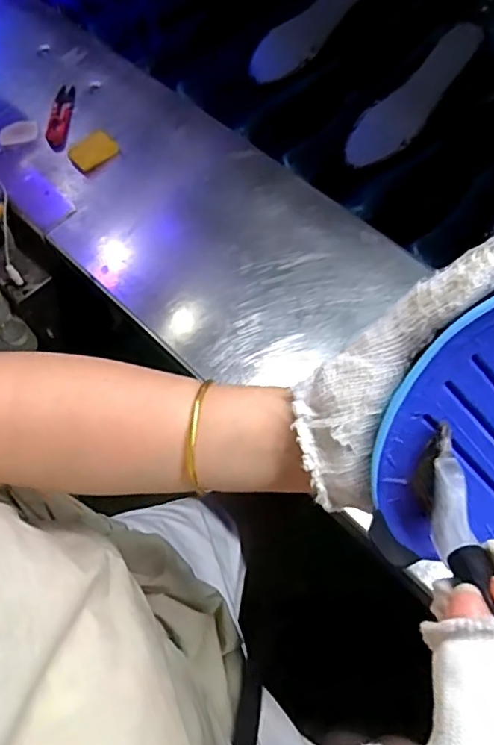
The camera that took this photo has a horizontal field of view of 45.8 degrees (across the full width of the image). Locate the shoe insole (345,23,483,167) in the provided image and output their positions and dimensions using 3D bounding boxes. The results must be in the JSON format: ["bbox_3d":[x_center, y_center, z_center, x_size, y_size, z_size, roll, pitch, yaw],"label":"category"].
[{"bbox_3d":[0.196,-0.322,0.684,0.198,0.015,0.057,-47,68,4],"label":"shoe insole"}]

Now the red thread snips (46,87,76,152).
[{"bbox_3d":[-0.223,-0.307,0.702,0.029,0.010,0.100,-1,62,3],"label":"red thread snips"}]

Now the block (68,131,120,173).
[{"bbox_3d":[-0.175,-0.251,0.666,0.052,0.020,0.033,-36,66,-14],"label":"block"}]

